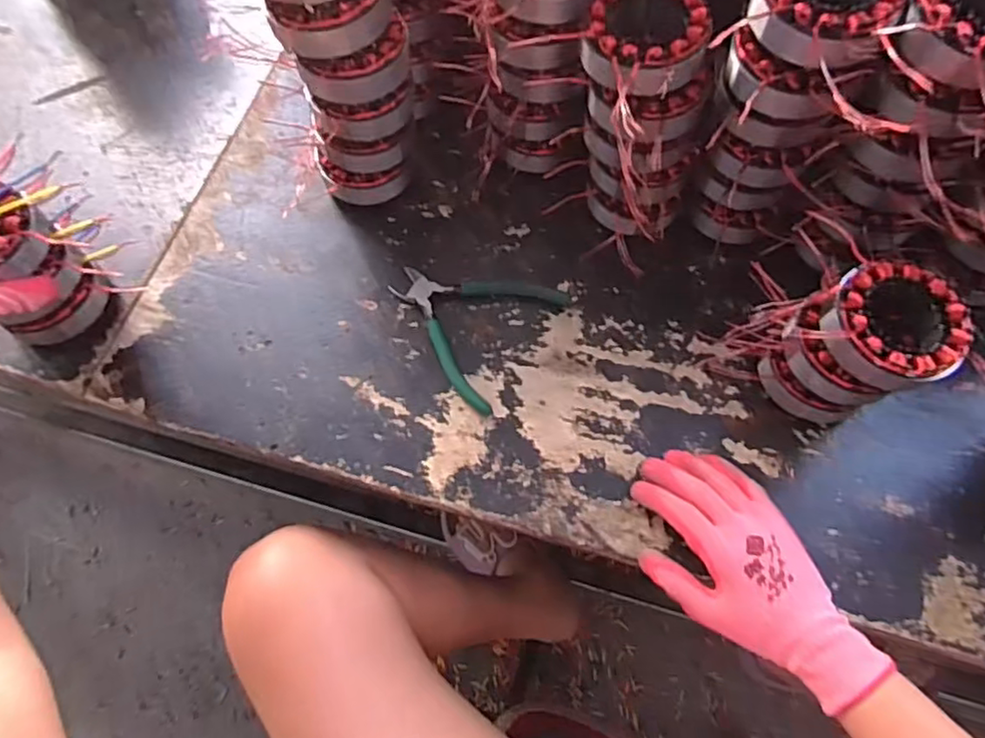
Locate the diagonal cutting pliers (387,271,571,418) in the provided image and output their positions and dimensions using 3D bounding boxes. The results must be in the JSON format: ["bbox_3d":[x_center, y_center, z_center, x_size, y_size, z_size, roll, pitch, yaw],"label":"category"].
[{"bbox_3d":[-0.024,-0.048,0.538,0.134,0.008,0.131,32,72,13],"label":"diagonal cutting pliers"}]

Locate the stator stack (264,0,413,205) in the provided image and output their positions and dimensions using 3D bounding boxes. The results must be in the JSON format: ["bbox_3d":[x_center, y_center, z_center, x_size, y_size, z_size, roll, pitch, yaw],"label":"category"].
[{"bbox_3d":[-0.114,-0.241,0.497,0.096,0.220,0.092,-13,68,-4],"label":"stator stack"}]

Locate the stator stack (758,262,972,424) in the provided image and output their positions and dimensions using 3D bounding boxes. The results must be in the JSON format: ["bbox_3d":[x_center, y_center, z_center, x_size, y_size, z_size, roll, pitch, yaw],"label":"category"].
[{"bbox_3d":[0.269,-0.013,0.465,0.096,0.111,0.085,-20,69,-7],"label":"stator stack"}]

